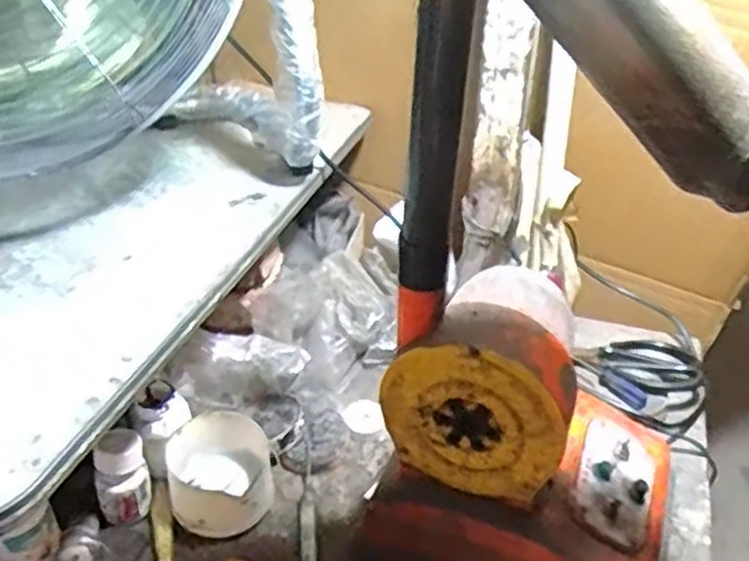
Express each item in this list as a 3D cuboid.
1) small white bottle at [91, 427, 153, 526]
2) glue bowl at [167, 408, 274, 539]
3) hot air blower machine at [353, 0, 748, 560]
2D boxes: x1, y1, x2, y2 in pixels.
[{"bbox_3d":[-0.214,0.165,0.628,0.042,0.074,0.042,-11,39,-15],"label":"small white bottle"},{"bbox_3d":[-0.134,0.168,0.645,0.087,0.058,0.092,-6,38,-9],"label":"glue bowl"},{"bbox_3d":[0.128,0.008,0.487,0.228,0.507,0.173,13,39,16],"label":"hot air blower machine"}]

